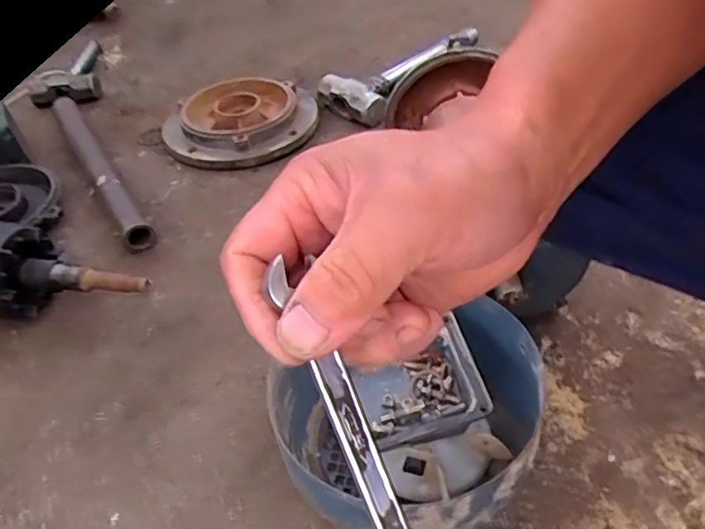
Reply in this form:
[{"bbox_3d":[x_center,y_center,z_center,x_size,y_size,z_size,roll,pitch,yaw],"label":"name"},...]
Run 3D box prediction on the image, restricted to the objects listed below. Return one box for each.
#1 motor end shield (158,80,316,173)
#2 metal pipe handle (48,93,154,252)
[{"bbox_3d":[-0.175,-0.233,0.955,0.237,0.068,0.200,-22,45,-16],"label":"motor end shield"},{"bbox_3d":[-0.396,-0.165,0.934,0.037,0.035,0.471,-26,46,-19],"label":"metal pipe handle"}]

